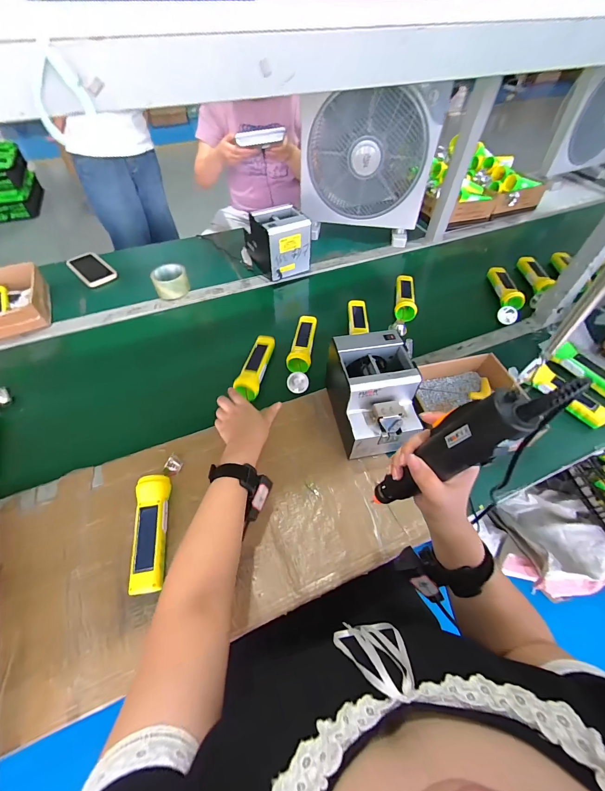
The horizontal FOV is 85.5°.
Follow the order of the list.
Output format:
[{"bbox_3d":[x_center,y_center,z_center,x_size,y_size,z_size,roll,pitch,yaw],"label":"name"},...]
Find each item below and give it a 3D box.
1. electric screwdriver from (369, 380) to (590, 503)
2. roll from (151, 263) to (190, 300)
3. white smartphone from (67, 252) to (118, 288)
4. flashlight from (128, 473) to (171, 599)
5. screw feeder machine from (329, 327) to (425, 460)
[{"bbox_3d":[0.132,0.057,0.315,0.034,0.256,0.039,22,54,-2],"label":"electric screwdriver"},{"bbox_3d":[-0.352,-0.303,0.882,0.088,0.054,0.093,1,53,-1],"label":"roll"},{"bbox_3d":[-0.608,-0.365,0.940,0.166,0.011,0.092,36,55,18],"label":"white smartphone"},{"bbox_3d":[-0.233,0.211,0.509,0.047,0.043,0.167,-7,54,-7],"label":"flashlight"},{"bbox_3d":[0.130,0.001,0.603,0.124,0.154,0.180,-9,54,-9],"label":"screw feeder machine"}]

